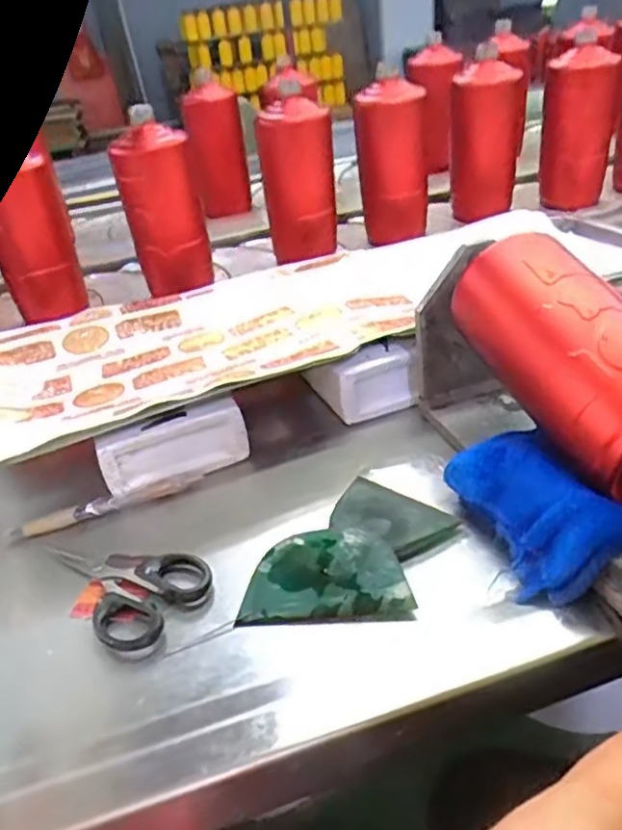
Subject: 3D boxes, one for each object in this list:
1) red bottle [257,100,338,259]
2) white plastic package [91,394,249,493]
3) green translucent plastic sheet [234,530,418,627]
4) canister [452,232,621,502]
[{"bbox_3d":[-0.014,-0.263,0.744,0.083,0.169,0.061,-18,35,-17],"label":"red bottle"},{"bbox_3d":[-0.100,0.021,0.475,0.105,0.052,0.018,-15,34,-12],"label":"white plastic package"},{"bbox_3d":[0.009,0.091,0.372,0.093,0.018,0.053,-2,34,7],"label":"green translucent plastic sheet"},{"bbox_3d":[0.147,-0.038,0.380,0.069,0.071,0.182,-17,49,-16],"label":"canister"}]

